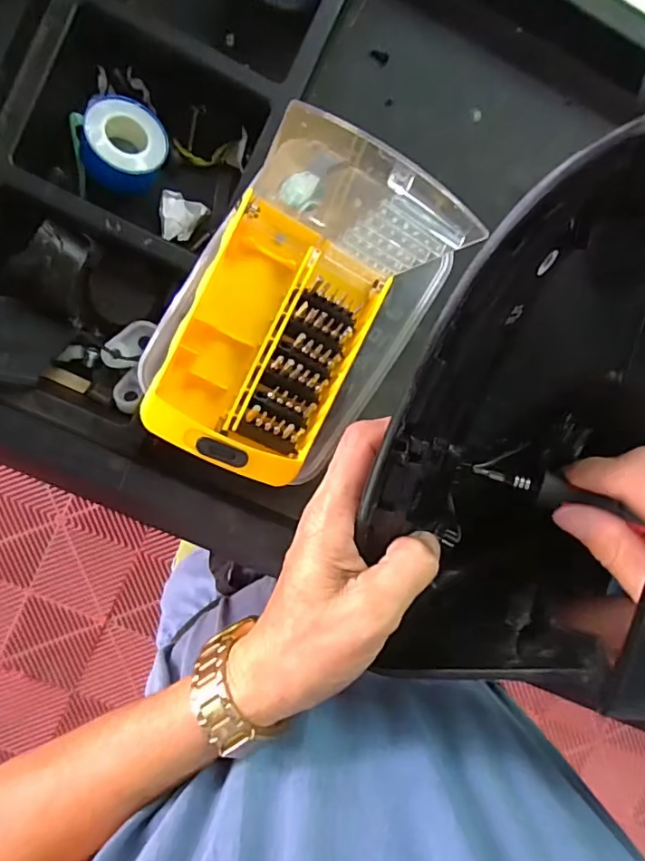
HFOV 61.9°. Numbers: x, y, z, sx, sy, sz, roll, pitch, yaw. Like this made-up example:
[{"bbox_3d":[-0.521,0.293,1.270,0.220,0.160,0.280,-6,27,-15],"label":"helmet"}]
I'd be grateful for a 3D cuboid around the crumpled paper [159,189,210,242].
[{"bbox_3d":[-0.095,-0.146,0.370,0.036,0.009,0.031,-9,96,-43],"label":"crumpled paper"}]

